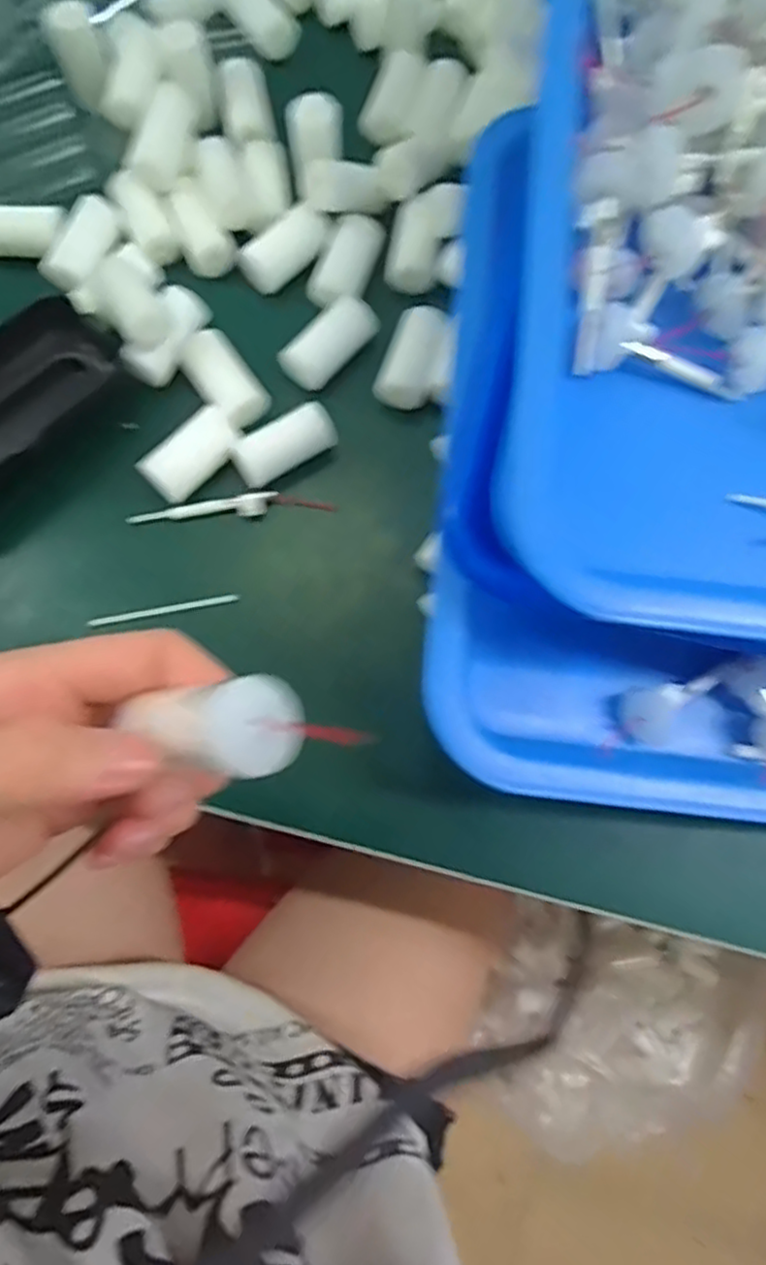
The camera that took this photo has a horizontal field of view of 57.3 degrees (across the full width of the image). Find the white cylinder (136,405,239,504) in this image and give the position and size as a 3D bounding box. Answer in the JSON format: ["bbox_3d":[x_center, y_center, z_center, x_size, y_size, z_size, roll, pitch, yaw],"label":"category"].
[{"bbox_3d":[-0.082,-0.076,0.304,0.019,0.019,0.043,41,79,8],"label":"white cylinder"}]

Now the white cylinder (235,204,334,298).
[{"bbox_3d":[-0.045,-0.178,0.326,0.044,0.016,0.020,-40,81,-9],"label":"white cylinder"}]

